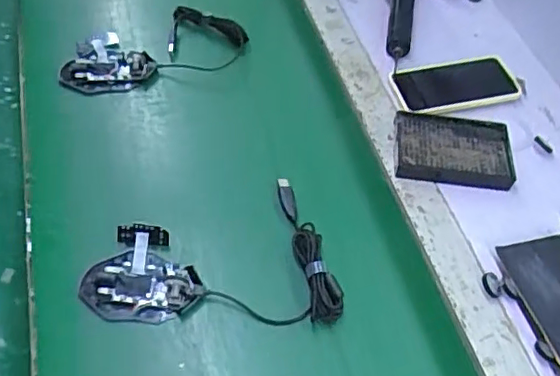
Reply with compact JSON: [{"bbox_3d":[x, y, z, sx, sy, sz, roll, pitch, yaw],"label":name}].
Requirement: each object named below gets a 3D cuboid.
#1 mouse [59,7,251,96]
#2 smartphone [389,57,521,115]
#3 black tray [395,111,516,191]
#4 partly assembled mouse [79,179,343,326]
[{"bbox_3d":[-0.164,-0.181,0.791,0.242,0.034,0.098,-23,58,-18],"label":"mouse"},{"bbox_3d":[0.232,-0.136,0.783,0.161,0.007,0.077,-9,54,-9],"label":"smartphone"},{"bbox_3d":[0.210,-0.048,0.722,0.137,0.018,0.101,6,54,2],"label":"black tray"},{"bbox_3d":[-0.071,0.067,0.611,0.245,0.026,0.158,-3,54,-5],"label":"partly assembled mouse"}]

